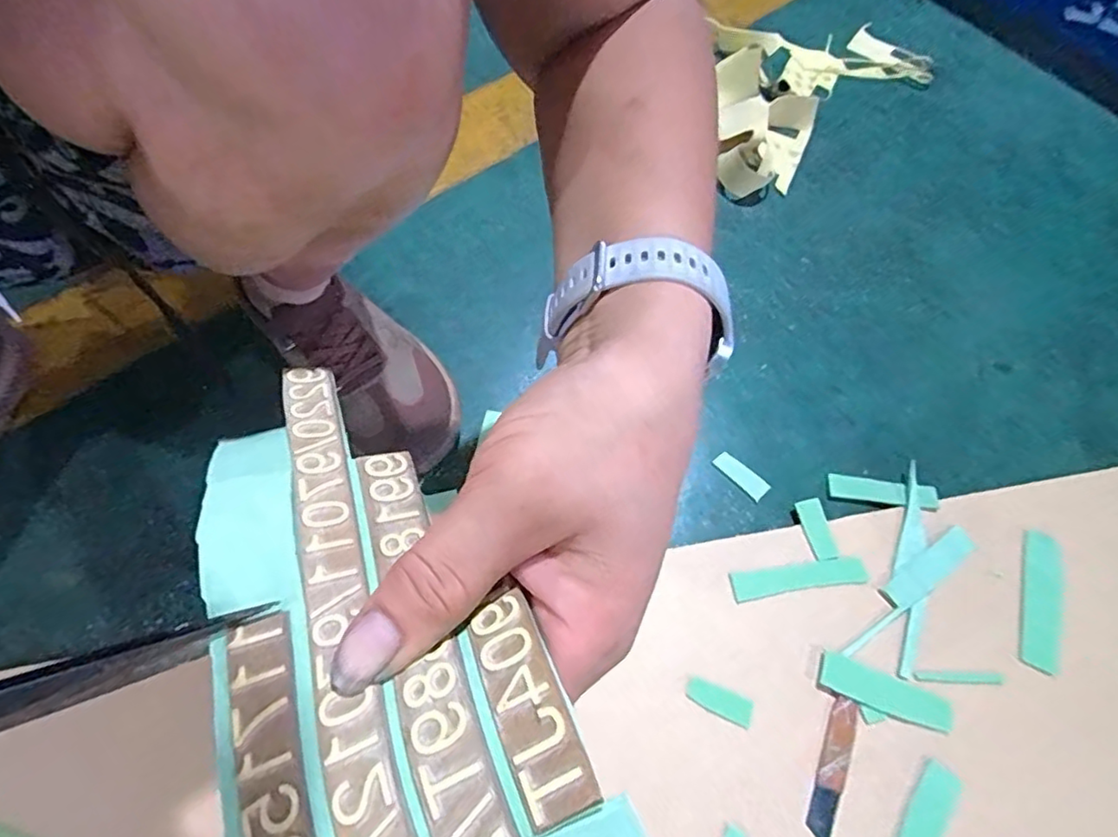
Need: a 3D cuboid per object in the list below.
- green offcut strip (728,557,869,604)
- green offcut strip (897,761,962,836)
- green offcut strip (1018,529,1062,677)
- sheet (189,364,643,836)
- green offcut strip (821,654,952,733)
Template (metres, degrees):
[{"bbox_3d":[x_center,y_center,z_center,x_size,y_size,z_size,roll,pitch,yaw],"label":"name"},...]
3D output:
[{"bbox_3d":[0.186,0.123,0.480,0.104,0.005,0.022,-7,64,-6],"label":"green offcut strip"},{"bbox_3d":[0.238,0.275,0.407,0.025,0.004,0.093,35,67,14],"label":"green offcut strip"},{"bbox_3d":[0.374,0.139,0.478,0.026,0.006,0.106,20,64,7],"label":"green offcut strip"},{"bbox_3d":[-0.043,0.074,0.152,0.077,0.052,0.219,-29,69,-16],"label":"sheet"},{"bbox_3d":[0.234,0.198,0.442,0.090,0.004,0.027,23,64,9],"label":"green offcut strip"}]

